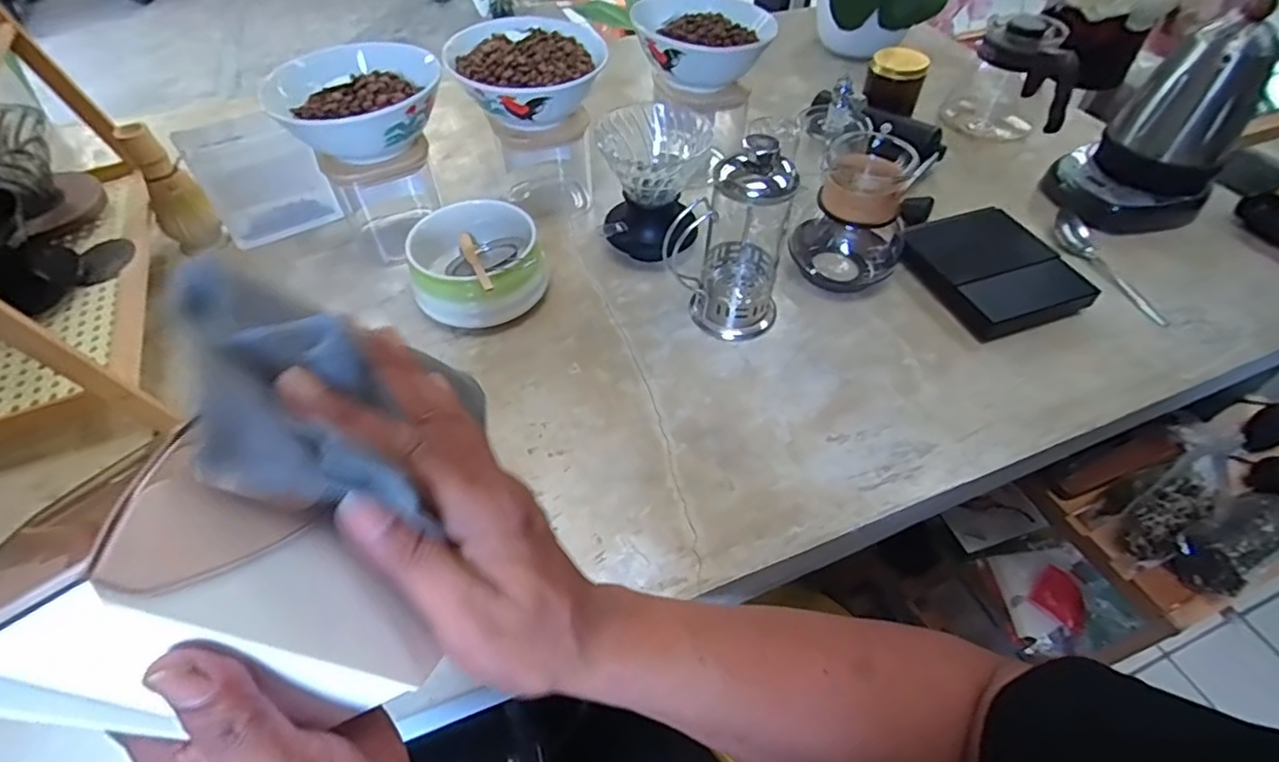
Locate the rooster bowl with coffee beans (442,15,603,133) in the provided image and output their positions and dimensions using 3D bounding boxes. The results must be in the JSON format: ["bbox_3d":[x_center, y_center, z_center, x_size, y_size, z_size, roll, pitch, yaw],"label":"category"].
[{"bbox_3d":[-0.113,-0.317,0.624,0.152,0.058,0.153,0,49,0],"label":"rooster bowl with coffee beans"}]

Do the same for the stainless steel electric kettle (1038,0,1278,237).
[{"bbox_3d":[0.557,-0.278,0.658,0.139,0.200,0.132,-25,55,-20],"label":"stainless steel electric kettle"}]

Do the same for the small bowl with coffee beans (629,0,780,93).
[{"bbox_3d":[0.059,-0.367,0.669,0.124,0.068,0.131,0,50,0],"label":"small bowl with coffee beans"}]

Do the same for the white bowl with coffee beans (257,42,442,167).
[{"bbox_3d":[-0.258,-0.254,0.574,0.150,0.067,0.123,-21,53,-17],"label":"white bowl with coffee beans"}]

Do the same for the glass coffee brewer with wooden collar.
[{"bbox_3d":[0.219,-0.165,0.617,0.096,0.130,0.111,27,54,21],"label":"glass coffee brewer with wooden collar"}]

